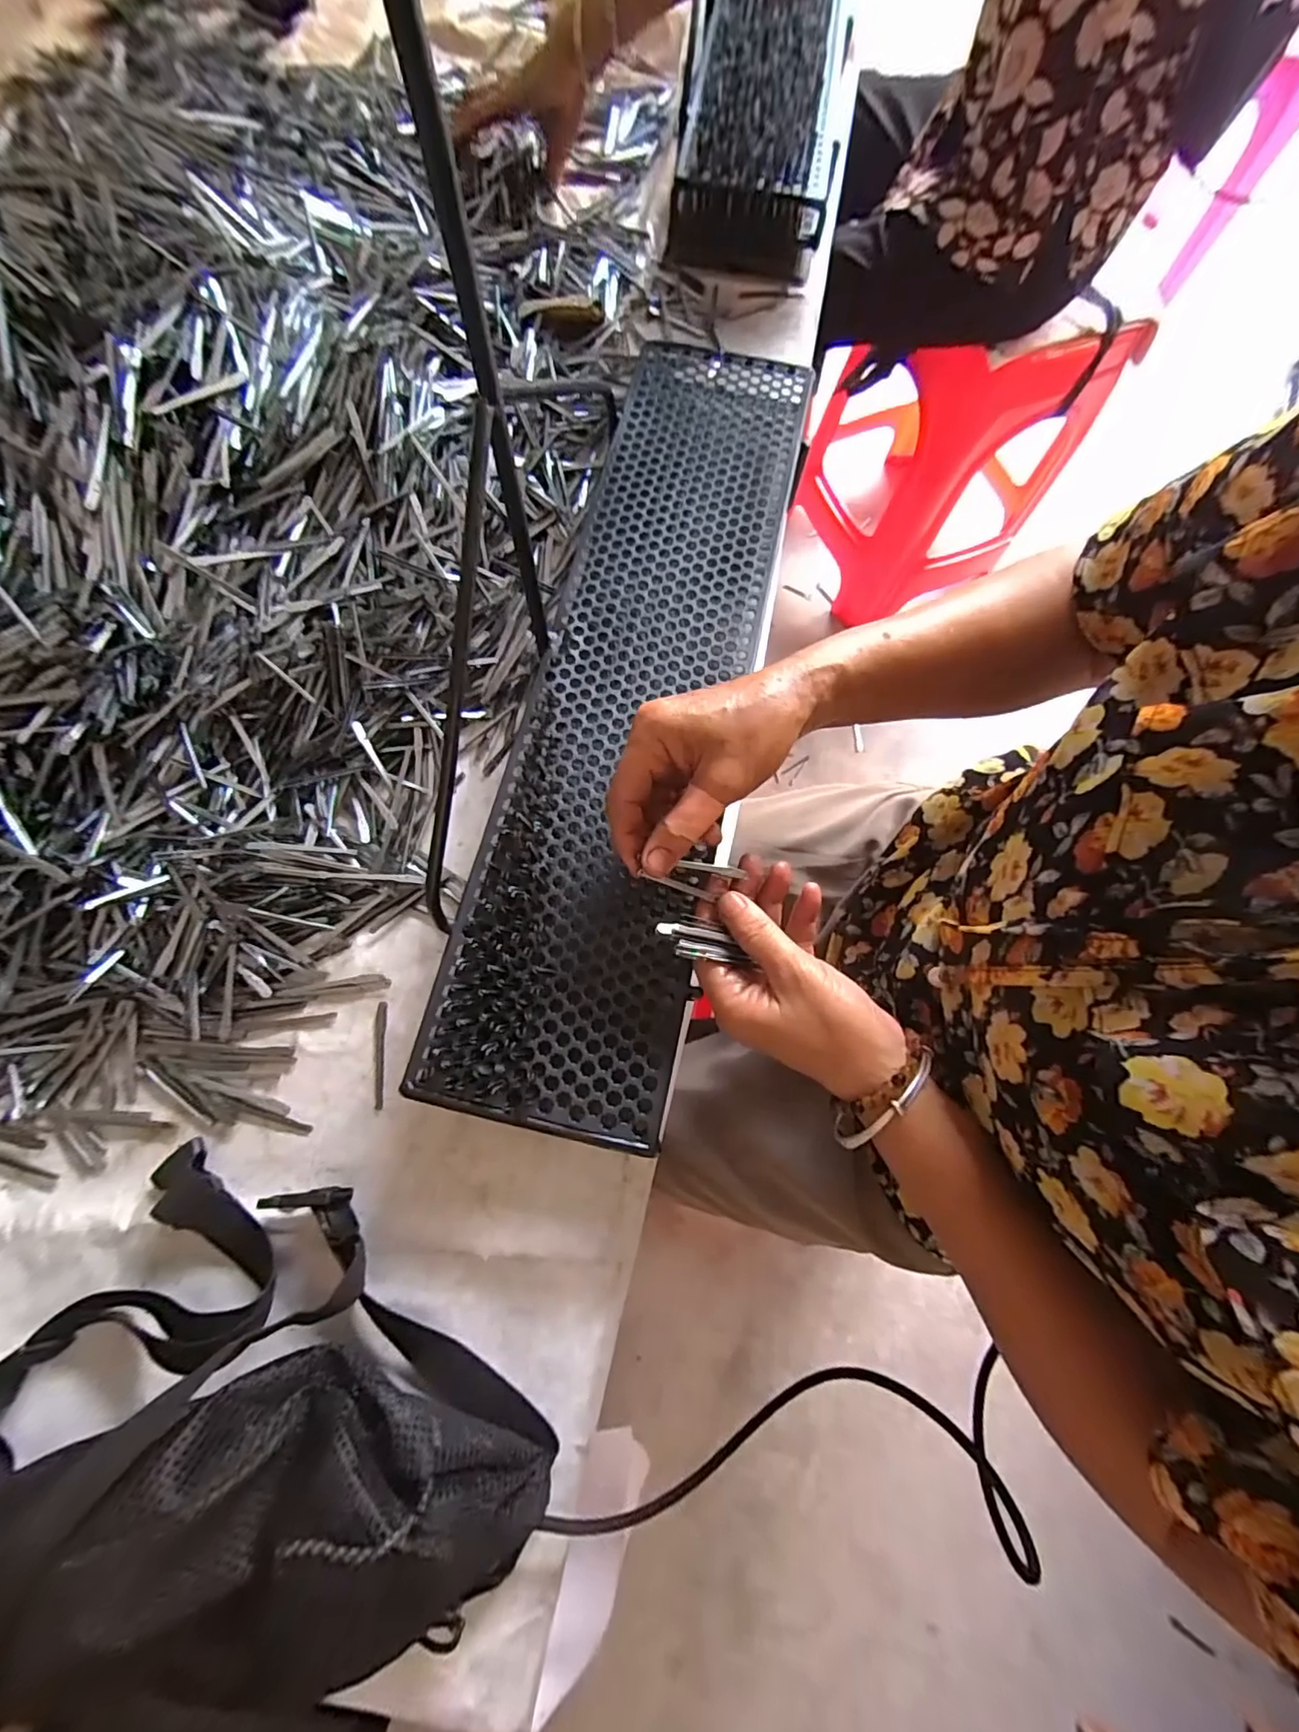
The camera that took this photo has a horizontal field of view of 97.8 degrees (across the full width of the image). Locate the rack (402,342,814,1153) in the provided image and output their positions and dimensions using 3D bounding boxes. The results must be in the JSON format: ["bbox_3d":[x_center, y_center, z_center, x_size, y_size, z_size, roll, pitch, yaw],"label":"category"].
[{"bbox_3d":[-0.003,-0.135,0.379,0.145,0.027,0.578,13,76,2],"label":"rack"}]

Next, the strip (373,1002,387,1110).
[{"bbox_3d":[-0.177,0.123,0.370,0.008,0.004,0.066,-4,76,-3],"label":"strip"}]

